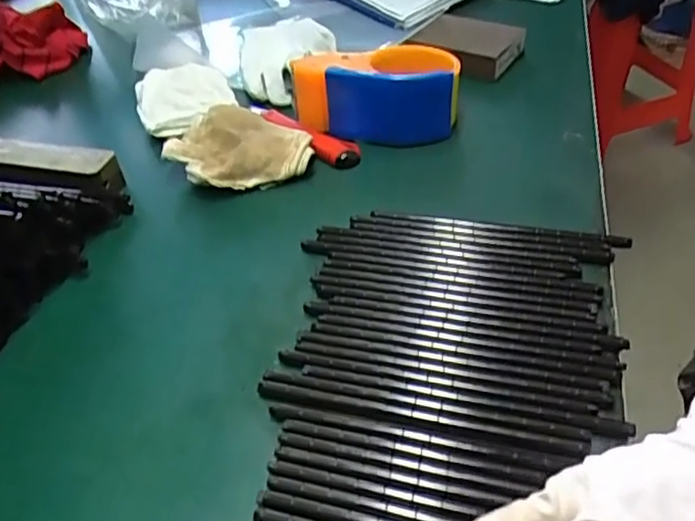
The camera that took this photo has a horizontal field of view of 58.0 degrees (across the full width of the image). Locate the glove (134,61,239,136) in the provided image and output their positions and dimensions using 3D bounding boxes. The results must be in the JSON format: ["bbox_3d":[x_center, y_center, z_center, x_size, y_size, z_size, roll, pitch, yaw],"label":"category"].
[{"bbox_3d":[-0.150,-0.151,0.577,0.085,0.028,0.076,-18,44,-11],"label":"glove"}]

